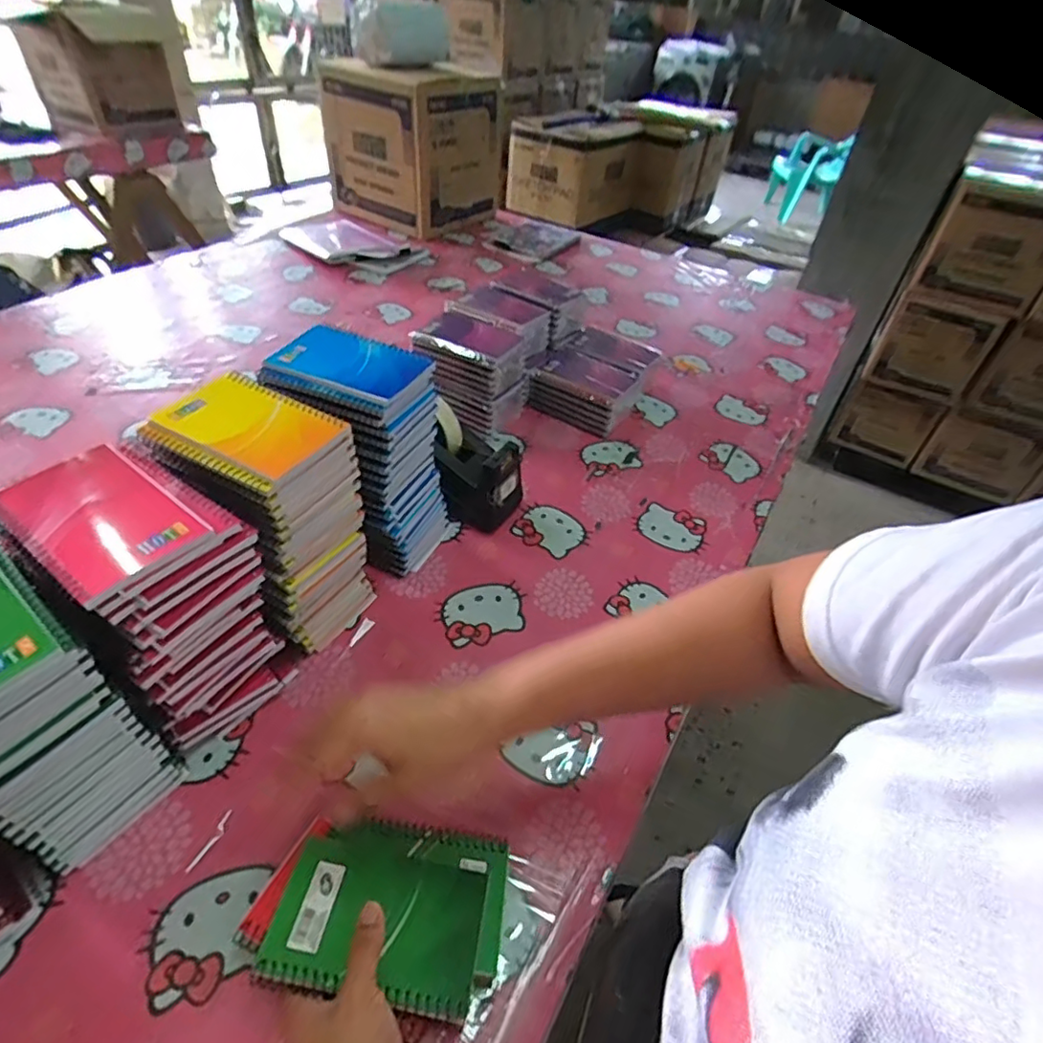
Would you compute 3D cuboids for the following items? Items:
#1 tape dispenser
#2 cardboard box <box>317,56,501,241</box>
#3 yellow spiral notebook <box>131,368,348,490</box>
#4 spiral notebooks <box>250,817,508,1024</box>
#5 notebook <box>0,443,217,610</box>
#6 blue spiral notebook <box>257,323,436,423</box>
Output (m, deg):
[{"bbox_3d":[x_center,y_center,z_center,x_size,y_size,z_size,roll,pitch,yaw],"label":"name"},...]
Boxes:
[{"bbox_3d":[-0.056,-0.055,0.674,0.109,0.110,0.071,11,44,6],"label":"tape dispenser"},{"bbox_3d":[-0.257,-0.882,1.370,0.314,0.307,0.275,30,49,23],"label":"cardboard box"},{"bbox_3d":[-0.216,-0.073,0.456,0.128,0.014,0.091,24,47,18],"label":"yellow spiral notebook"},{"bbox_3d":[-0.085,0.256,0.389,0.142,0.023,0.103,7,44,2],"label":"spiral notebooks"},{"bbox_3d":[-0.279,-0.003,0.384,0.127,0.012,0.084,29,48,22],"label":"notebook"},{"bbox_3d":[-0.156,-0.140,0.529,0.132,0.018,0.089,18,45,13],"label":"blue spiral notebook"}]

